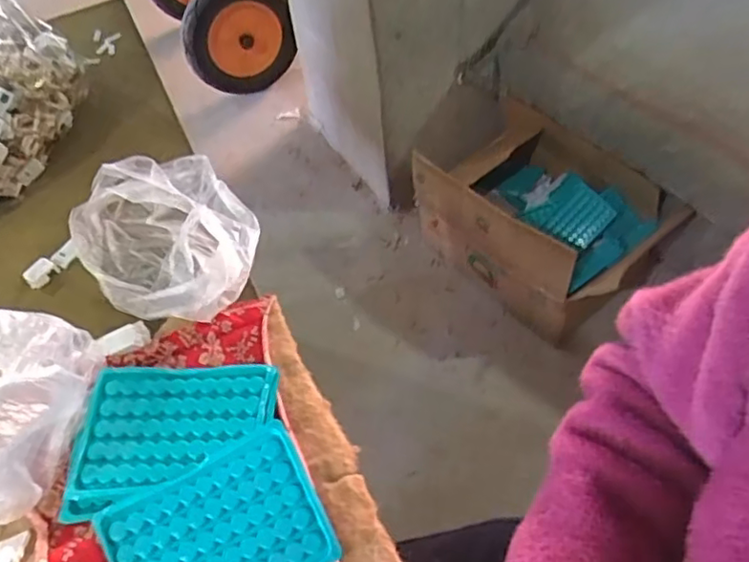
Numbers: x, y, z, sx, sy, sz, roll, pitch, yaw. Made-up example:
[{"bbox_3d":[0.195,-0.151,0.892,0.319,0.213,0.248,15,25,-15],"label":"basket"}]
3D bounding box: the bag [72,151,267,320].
[{"bbox_3d":[-0.179,-0.038,0.534,0.132,0.055,0.194,-32,55,-17],"label":"bag"}]

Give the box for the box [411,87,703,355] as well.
[{"bbox_3d":[0.326,-0.120,1.246,0.292,0.263,0.468,-34,56,-19],"label":"box"}]

